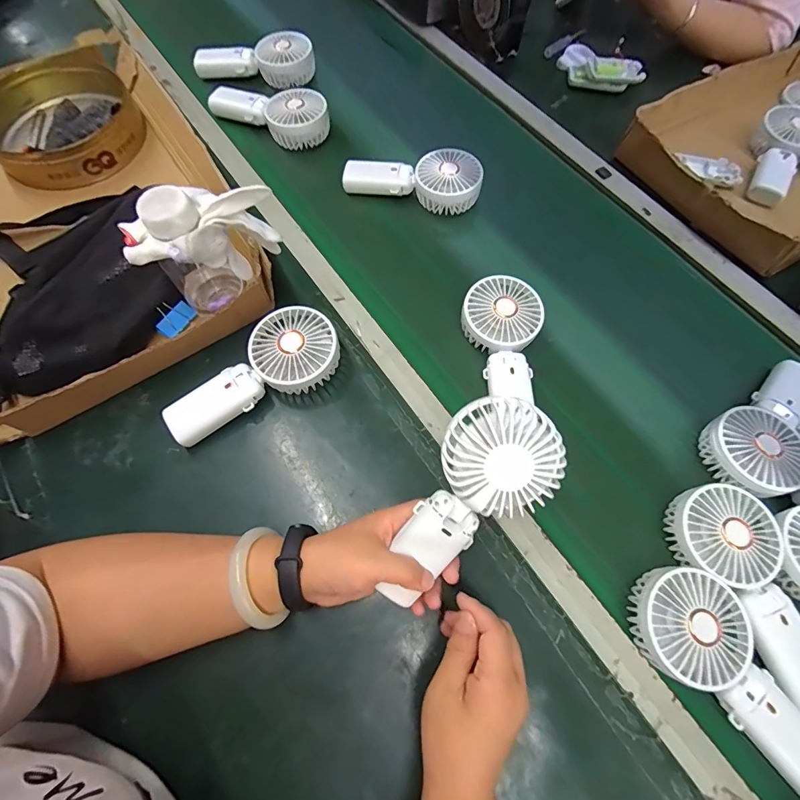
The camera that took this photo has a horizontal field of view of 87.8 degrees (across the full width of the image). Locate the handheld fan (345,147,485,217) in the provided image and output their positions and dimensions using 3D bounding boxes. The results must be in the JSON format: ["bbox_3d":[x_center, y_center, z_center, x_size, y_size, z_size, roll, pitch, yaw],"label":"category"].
[{"bbox_3d":[0.019,-0.305,0.564,0.181,0.042,0.072,11,67,3],"label":"handheld fan"}]

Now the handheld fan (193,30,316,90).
[{"bbox_3d":[-0.228,-0.537,0.657,0.185,0.050,0.064,3,67,0],"label":"handheld fan"}]

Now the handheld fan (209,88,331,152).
[{"bbox_3d":[-0.189,-0.426,0.611,0.176,0.046,0.076,28,69,10],"label":"handheld fan"}]

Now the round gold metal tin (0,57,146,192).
[{"bbox_3d":[-0.456,-0.375,0.562,0.184,0.054,0.186,1,67,-1],"label":"round gold metal tin"}]

